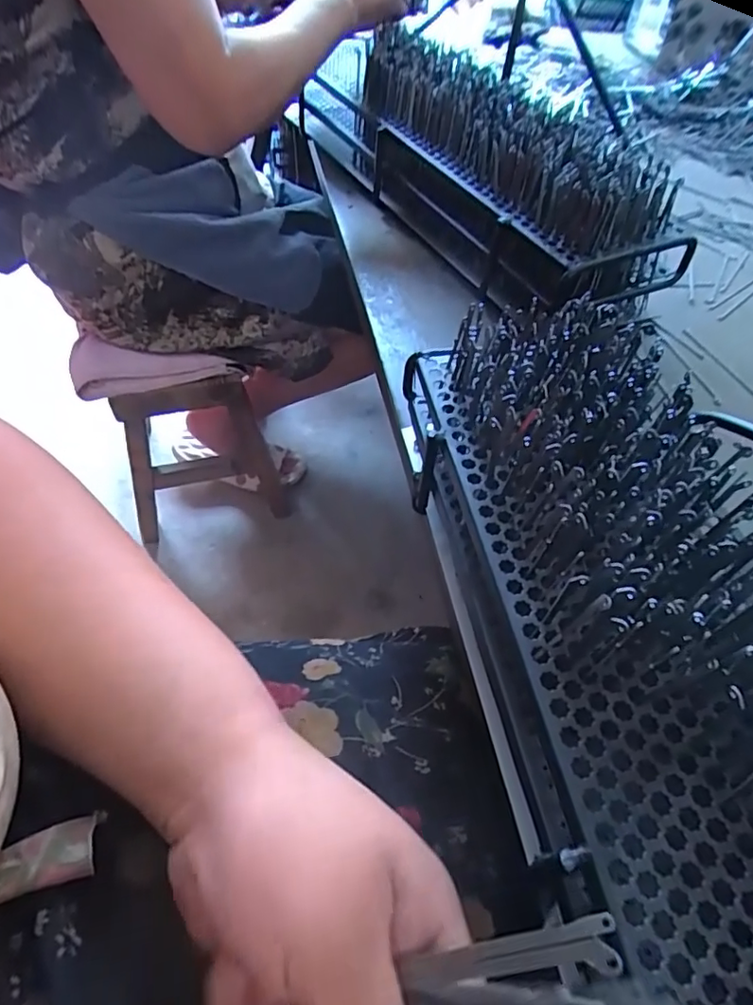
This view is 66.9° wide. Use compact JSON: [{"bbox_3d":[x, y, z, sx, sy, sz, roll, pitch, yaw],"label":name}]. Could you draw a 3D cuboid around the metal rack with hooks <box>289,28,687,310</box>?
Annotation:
[{"bbox_3d":[0.093,-0.384,0.640,0.157,0.136,0.532,-24,58,-18],"label":"metal rack with hooks"}]

